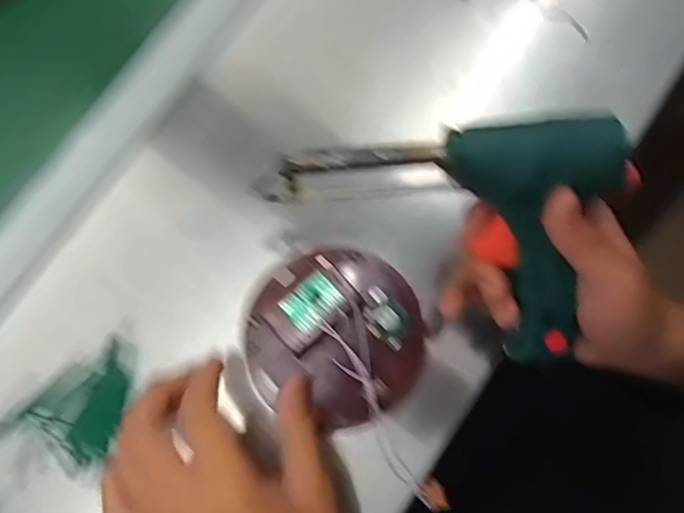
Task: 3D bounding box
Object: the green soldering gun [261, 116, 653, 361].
[{"bbox_3d":[0.055,-0.009,0.324,0.177,0.045,0.137,-1,118,5],"label":"green soldering gun"}]

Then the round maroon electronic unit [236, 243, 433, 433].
[{"bbox_3d":[-0.007,0.051,0.381,0.120,0.026,0.118,0,79,1],"label":"round maroon electronic unit"}]

